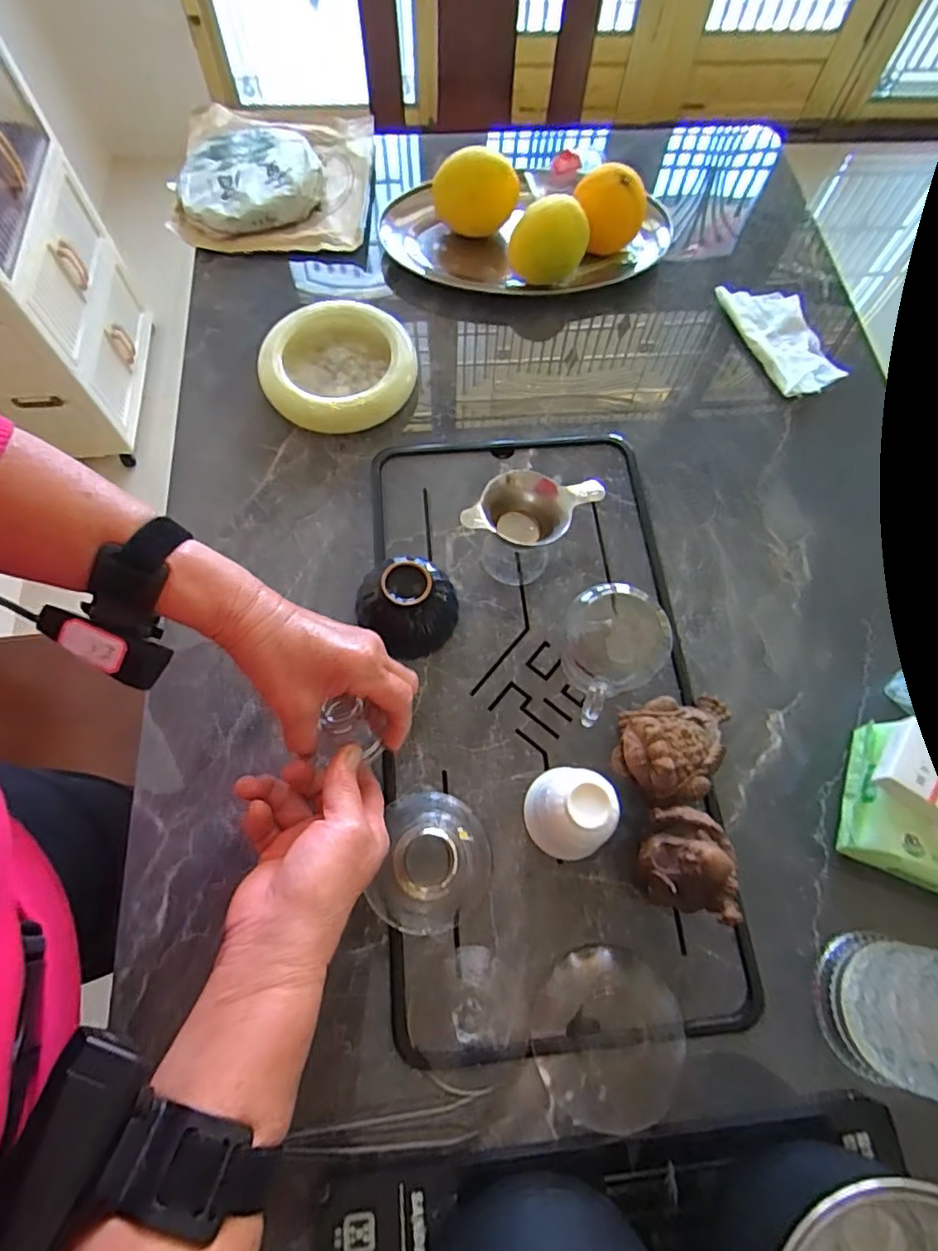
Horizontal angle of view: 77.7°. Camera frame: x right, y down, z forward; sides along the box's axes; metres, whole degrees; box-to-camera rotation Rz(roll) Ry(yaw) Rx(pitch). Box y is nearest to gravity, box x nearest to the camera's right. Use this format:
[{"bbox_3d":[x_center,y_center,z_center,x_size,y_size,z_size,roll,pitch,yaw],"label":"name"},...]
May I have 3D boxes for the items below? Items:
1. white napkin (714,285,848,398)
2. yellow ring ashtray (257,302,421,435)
[{"bbox_3d":[0.343,-0.317,0.633,0.079,0.023,0.152,-17,70,-9],"label":"white napkin"},{"bbox_3d":[-0.131,-0.265,0.589,0.144,0.039,0.147,1,68,-2],"label":"yellow ring ashtray"}]

